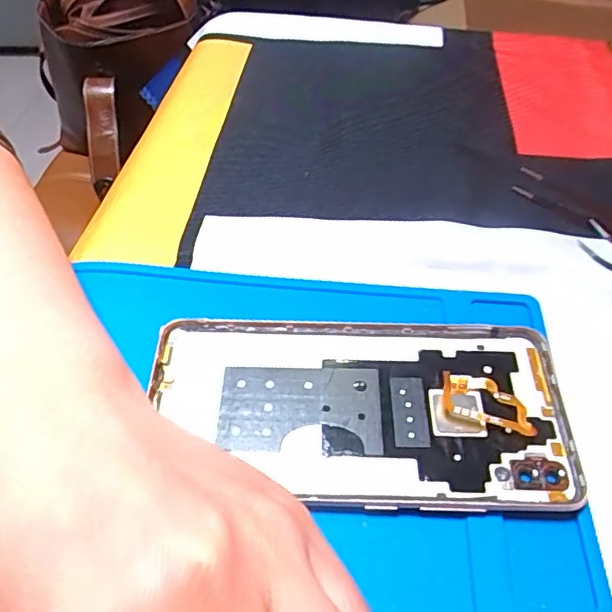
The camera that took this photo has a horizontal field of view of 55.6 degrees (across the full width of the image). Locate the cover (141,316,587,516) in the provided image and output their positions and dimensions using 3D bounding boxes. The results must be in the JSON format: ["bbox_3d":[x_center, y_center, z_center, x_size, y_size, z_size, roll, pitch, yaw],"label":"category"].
[{"bbox_3d":[0.018,0.038,0.215,0.152,0.010,0.071,3,49,0],"label":"cover"}]

